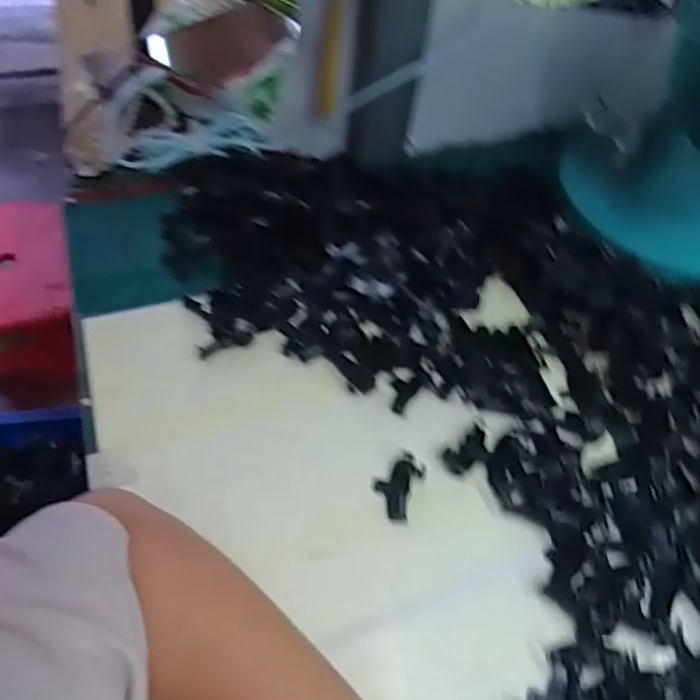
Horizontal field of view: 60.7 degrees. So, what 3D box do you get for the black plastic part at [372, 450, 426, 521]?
[{"bbox_3d":[0.029,0.081,0.364,0.025,0.006,0.041,21,56,10],"label":"black plastic part"}]

